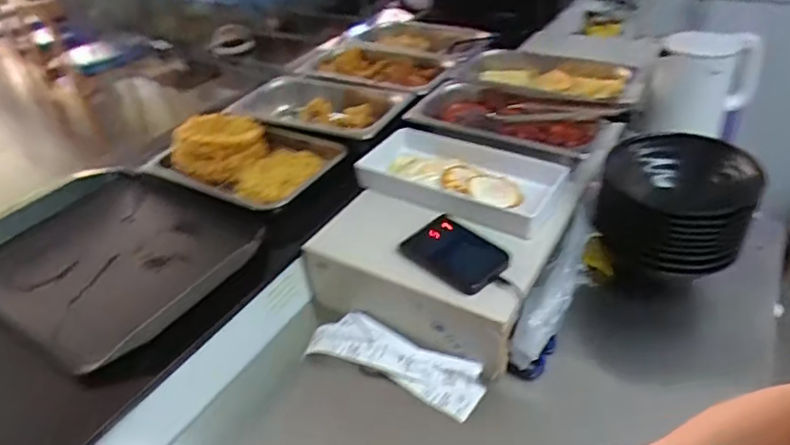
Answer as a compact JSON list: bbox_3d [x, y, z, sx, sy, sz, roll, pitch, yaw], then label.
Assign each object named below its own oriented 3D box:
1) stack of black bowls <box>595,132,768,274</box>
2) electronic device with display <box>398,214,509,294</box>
[{"bbox_3d":[0.387,-0.021,0.753,0.181,0.143,0.200,15,42,25],"label":"stack of black bowls"},{"bbox_3d":[0.079,0.037,0.701,0.124,0.024,0.088,28,49,36],"label":"electronic device with display"}]

